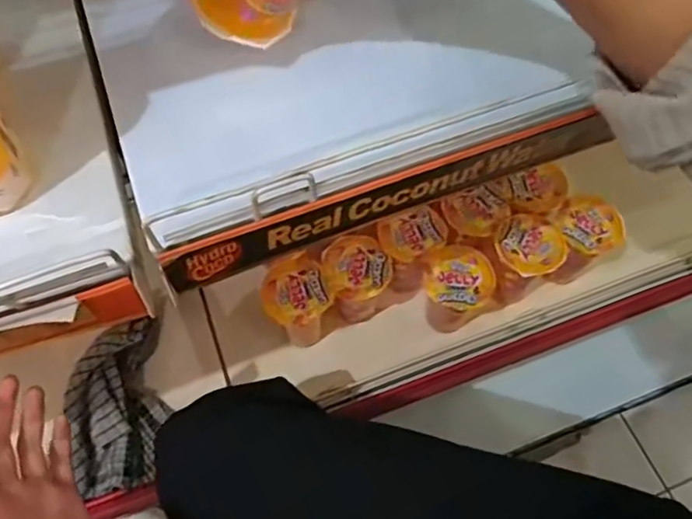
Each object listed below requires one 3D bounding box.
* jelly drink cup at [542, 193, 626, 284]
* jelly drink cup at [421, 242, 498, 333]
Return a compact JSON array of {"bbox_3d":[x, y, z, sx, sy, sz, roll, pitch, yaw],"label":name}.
[{"bbox_3d":[0.259,-0.012,0.679,0.079,0.097,0.081,0,61,0],"label":"jelly drink cup"},{"bbox_3d":[0.117,0.043,0.663,0.074,0.118,0.067,22,64,12],"label":"jelly drink cup"}]

